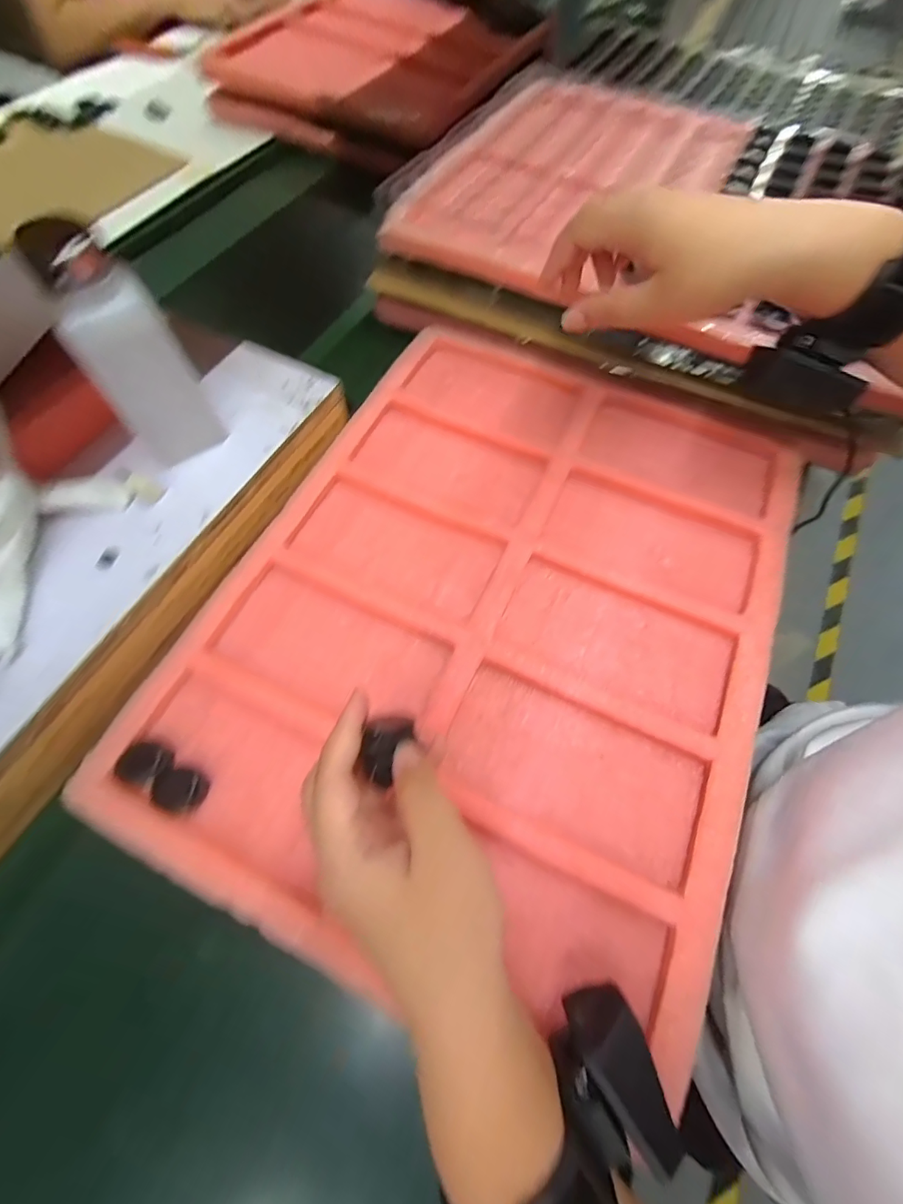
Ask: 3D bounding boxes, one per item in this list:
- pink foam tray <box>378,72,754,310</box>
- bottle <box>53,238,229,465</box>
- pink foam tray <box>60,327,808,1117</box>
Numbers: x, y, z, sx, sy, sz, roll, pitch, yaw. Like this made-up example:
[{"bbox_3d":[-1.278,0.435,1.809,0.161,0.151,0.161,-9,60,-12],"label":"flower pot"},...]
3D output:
[{"bbox_3d":[0.133,-0.438,0.475,0.253,0.026,0.369,27,67,11],"label":"pink foam tray"},{"bbox_3d":[-0.198,-0.150,0.300,0.055,0.124,0.049,-30,69,-14],"label":"bottle"},{"bbox_3d":[0.035,-0.006,0.346,0.375,0.021,0.479,24,67,9],"label":"pink foam tray"}]

